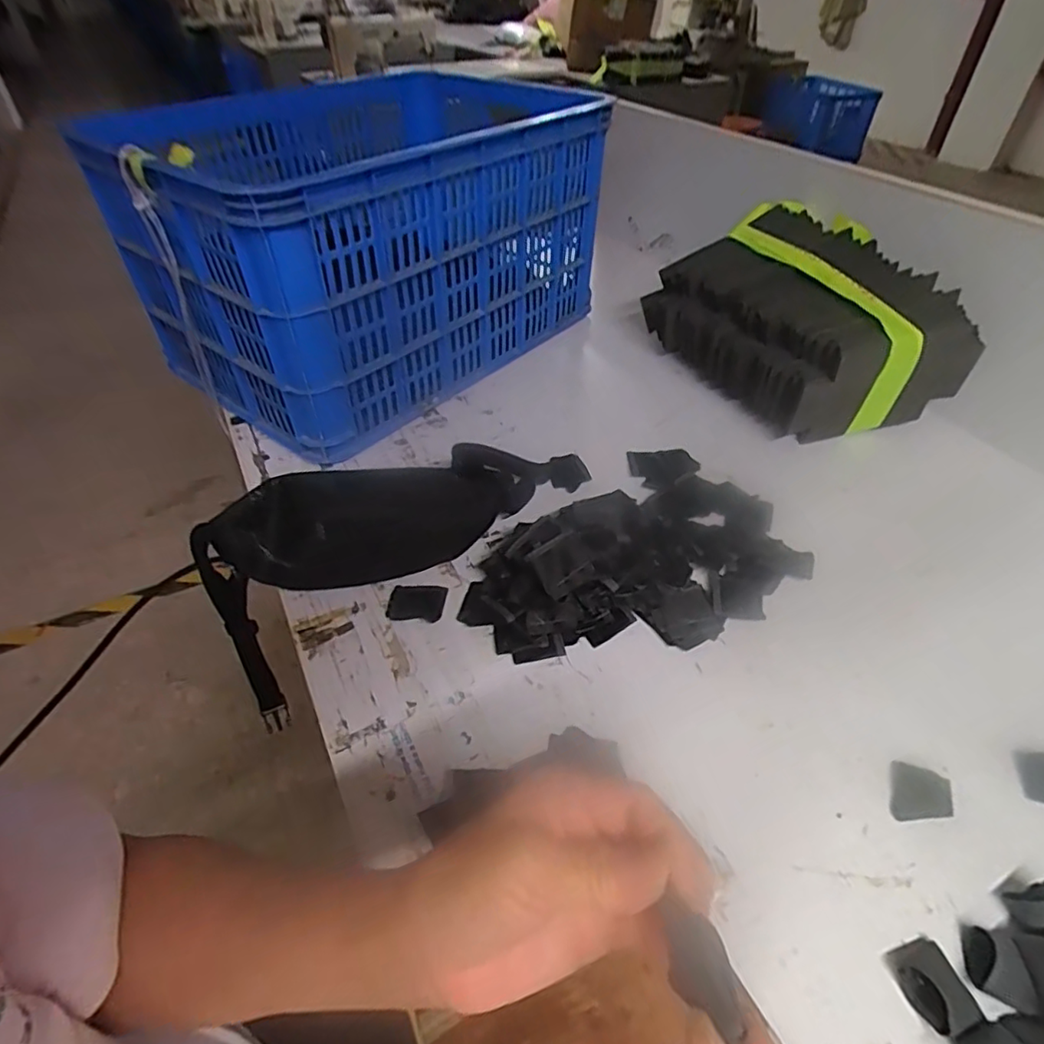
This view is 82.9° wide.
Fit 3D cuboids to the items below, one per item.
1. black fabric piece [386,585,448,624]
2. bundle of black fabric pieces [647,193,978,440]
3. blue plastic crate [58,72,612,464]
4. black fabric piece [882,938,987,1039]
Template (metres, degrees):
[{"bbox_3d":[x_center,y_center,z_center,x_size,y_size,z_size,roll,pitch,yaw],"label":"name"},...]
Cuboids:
[{"bbox_3d":[-0.103,0.079,0.577,0.055,0.005,0.042,6,44,6],"label":"black fabric piece"},{"bbox_3d":[0.370,-0.273,0.814,0.273,0.181,0.336,-10,45,-10],"label":"bundle of black fabric pieces"},{"bbox_3d":[-0.185,-0.385,0.838,0.366,0.310,0.572,29,51,27],"label":"blue plastic crate"},{"bbox_3d":[0.252,0.282,0.359,0.037,0.016,0.044,-11,45,-12],"label":"black fabric piece"}]

